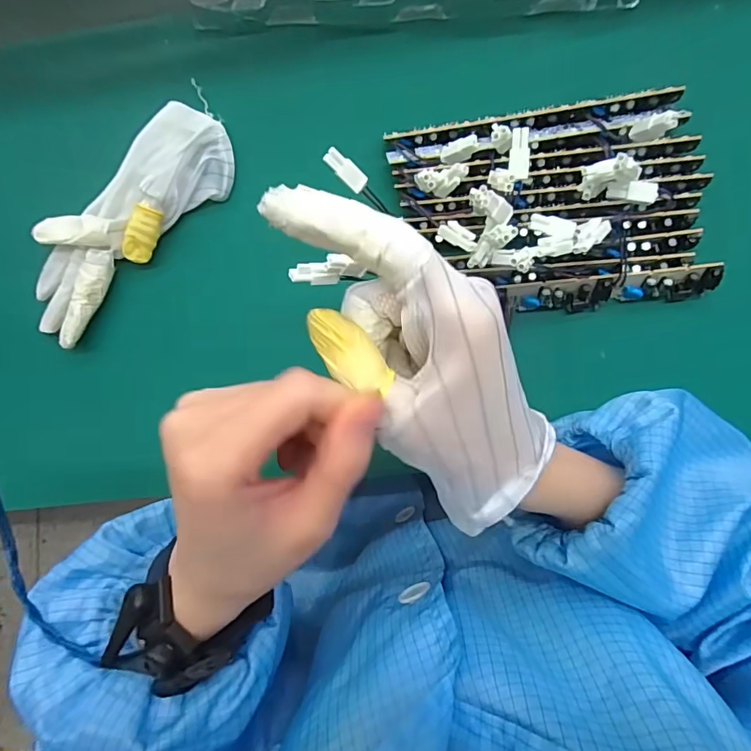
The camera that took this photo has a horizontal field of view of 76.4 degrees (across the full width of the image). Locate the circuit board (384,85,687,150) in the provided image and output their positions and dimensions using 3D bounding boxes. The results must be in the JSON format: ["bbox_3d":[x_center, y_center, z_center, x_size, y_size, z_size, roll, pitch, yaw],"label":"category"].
[{"bbox_3d":[0.101,-0.168,0.316,0.187,0.011,0.017,-5,83,6],"label":"circuit board"}]

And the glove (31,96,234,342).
[{"bbox_3d":[-0.179,-0.113,0.344,0.074,0.033,0.185,42,89,9],"label":"glove"}]

